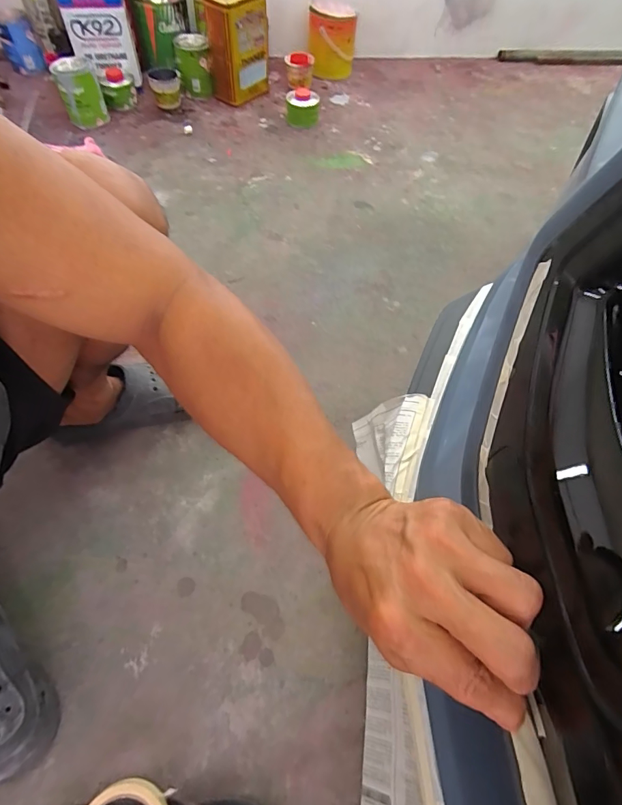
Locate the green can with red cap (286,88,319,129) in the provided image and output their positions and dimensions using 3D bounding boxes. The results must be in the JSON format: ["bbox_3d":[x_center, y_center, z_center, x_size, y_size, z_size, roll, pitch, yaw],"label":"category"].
[{"bbox_3d":[-0.024,-0.846,1.220,0.094,0.076,0.078,-1,59,-4],"label":"green can with red cap"}]

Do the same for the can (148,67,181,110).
[{"bbox_3d":[-0.416,-0.899,1.217,0.084,0.073,0.074,-14,60,-12],"label":"can"}]

